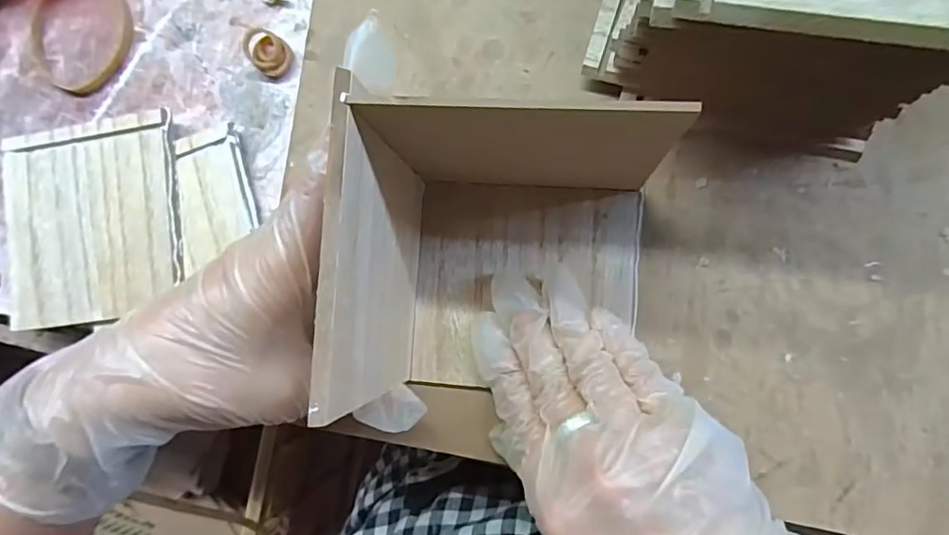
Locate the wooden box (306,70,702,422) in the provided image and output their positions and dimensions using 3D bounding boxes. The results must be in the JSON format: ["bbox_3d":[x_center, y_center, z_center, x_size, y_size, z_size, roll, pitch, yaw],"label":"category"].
[{"bbox_3d":[0.015,-0.002,0.208,0.108,0.106,0.103,-1,85,8],"label":"wooden box"}]

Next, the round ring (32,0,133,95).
[{"bbox_3d":[-0.225,-0.134,0.307,0.071,0.005,0.065,32,90,10],"label":"round ring"}]

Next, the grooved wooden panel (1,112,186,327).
[{"bbox_3d":[-0.209,-0.025,0.294,0.104,0.006,0.106,-10,84,7],"label":"grooved wooden panel"}]

